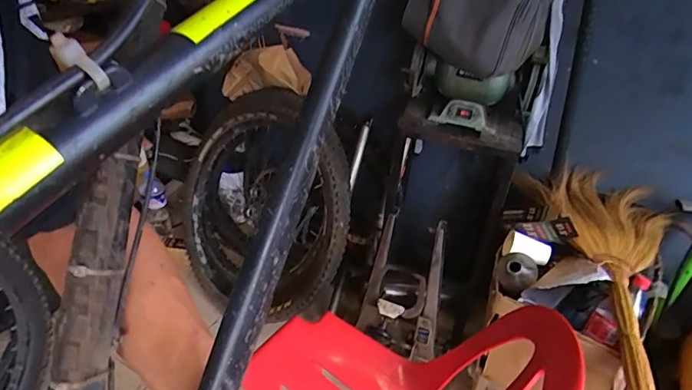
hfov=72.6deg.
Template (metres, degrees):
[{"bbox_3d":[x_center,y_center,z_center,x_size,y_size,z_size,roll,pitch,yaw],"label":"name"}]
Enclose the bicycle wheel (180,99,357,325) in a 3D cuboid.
[{"bbox_3d":[-0.306,0.023,1.520,0.773,0.679,0.148,5,0,34],"label":"bicycle wheel"}]

